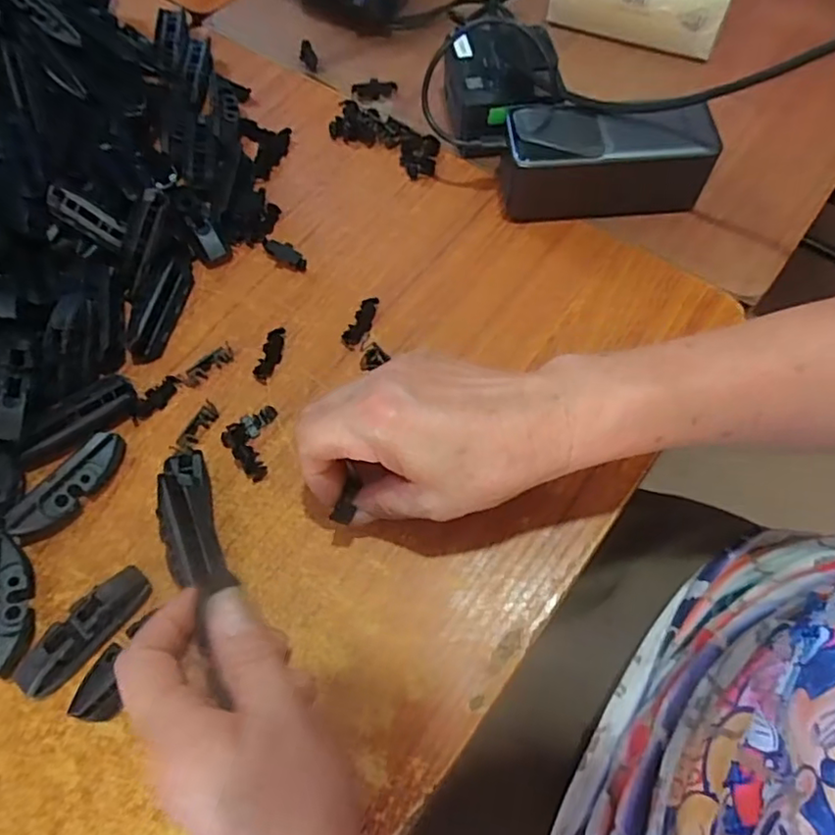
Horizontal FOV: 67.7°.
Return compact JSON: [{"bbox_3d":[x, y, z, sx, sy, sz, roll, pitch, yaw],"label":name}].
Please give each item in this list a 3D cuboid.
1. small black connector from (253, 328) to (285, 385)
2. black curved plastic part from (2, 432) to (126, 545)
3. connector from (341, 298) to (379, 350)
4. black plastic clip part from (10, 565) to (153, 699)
[{"bbox_3d":[-0.091,-0.039,0.387,0.012,0.006,0.036,11,66,8],"label":"small black connector"},{"bbox_3d":[-0.192,0.040,0.347,0.017,0.023,0.072,36,71,18],"label":"black curved plastic part"},{"bbox_3d":[-0.035,-0.060,0.394,0.013,0.008,0.037,24,68,14],"label":"connector"},{"bbox_3d":[-0.169,0.108,0.316,0.021,0.018,0.073,38,72,18],"label":"black plastic clip part"}]

